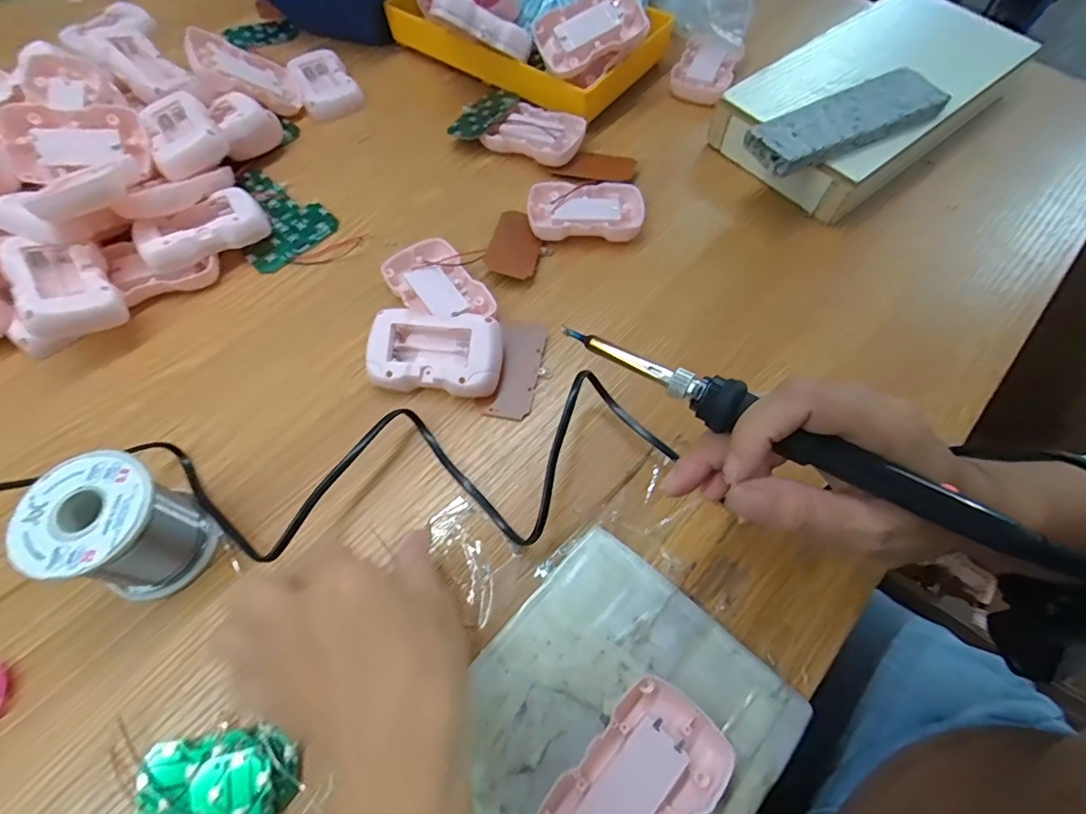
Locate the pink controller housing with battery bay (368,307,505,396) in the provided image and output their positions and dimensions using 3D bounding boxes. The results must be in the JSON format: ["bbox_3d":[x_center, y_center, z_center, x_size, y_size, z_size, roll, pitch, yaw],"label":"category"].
[{"bbox_3d":[-0.070,-0.035,0.344,0.084,0.019,0.053,6,78,8],"label":"pink controller housing with battery bay"}]

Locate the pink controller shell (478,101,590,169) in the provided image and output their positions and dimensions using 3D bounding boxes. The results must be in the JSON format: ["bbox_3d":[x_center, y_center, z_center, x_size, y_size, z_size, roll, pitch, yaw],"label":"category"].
[{"bbox_3d":[-0.005,-0.238,0.460,0.078,0.024,0.056,20,63,10],"label":"pink controller shell"}]

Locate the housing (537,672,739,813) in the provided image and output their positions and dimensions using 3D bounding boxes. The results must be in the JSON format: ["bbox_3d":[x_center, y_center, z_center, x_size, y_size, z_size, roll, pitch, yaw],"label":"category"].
[{"bbox_3d":[0.042,0.174,0.239,0.054,0.017,0.088,39,68,18],"label":"housing"}]

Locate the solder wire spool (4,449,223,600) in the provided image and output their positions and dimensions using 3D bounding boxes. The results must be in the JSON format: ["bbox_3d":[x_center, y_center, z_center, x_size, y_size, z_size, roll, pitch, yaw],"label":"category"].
[{"bbox_3d":[-0.222,0.065,0.280,0.060,0.066,0.059,0,62,0],"label":"solder wire spool"}]

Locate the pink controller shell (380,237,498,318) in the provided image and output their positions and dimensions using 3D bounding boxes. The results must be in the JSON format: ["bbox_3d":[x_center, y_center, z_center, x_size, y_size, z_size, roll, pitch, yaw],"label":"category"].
[{"bbox_3d":[-0.076,-0.085,0.383,0.053,0.017,0.080,-33,67,-16],"label":"pink controller shell"}]

